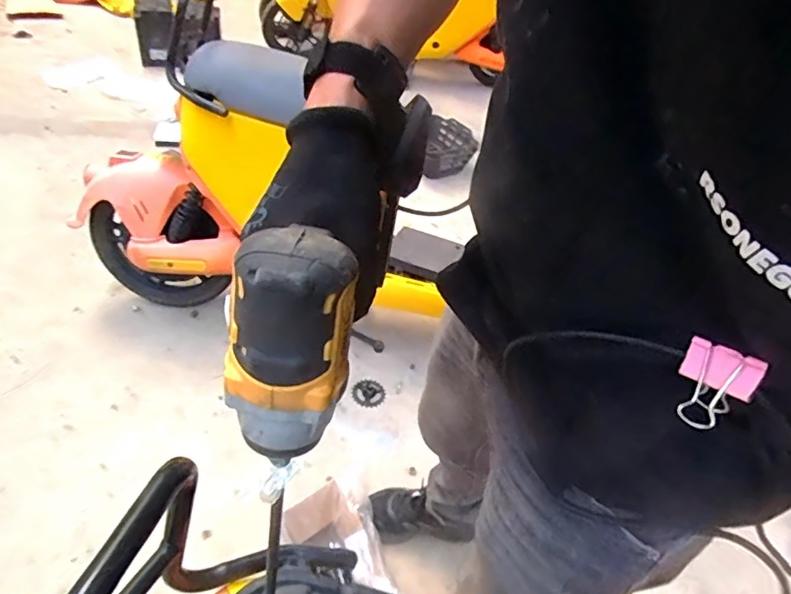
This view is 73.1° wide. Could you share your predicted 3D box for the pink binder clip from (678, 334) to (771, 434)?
[{"bbox_3d":[0.151,0.042,0.256,0.033,0.041,0.017,40,16,34],"label":"pink binder clip"}]

